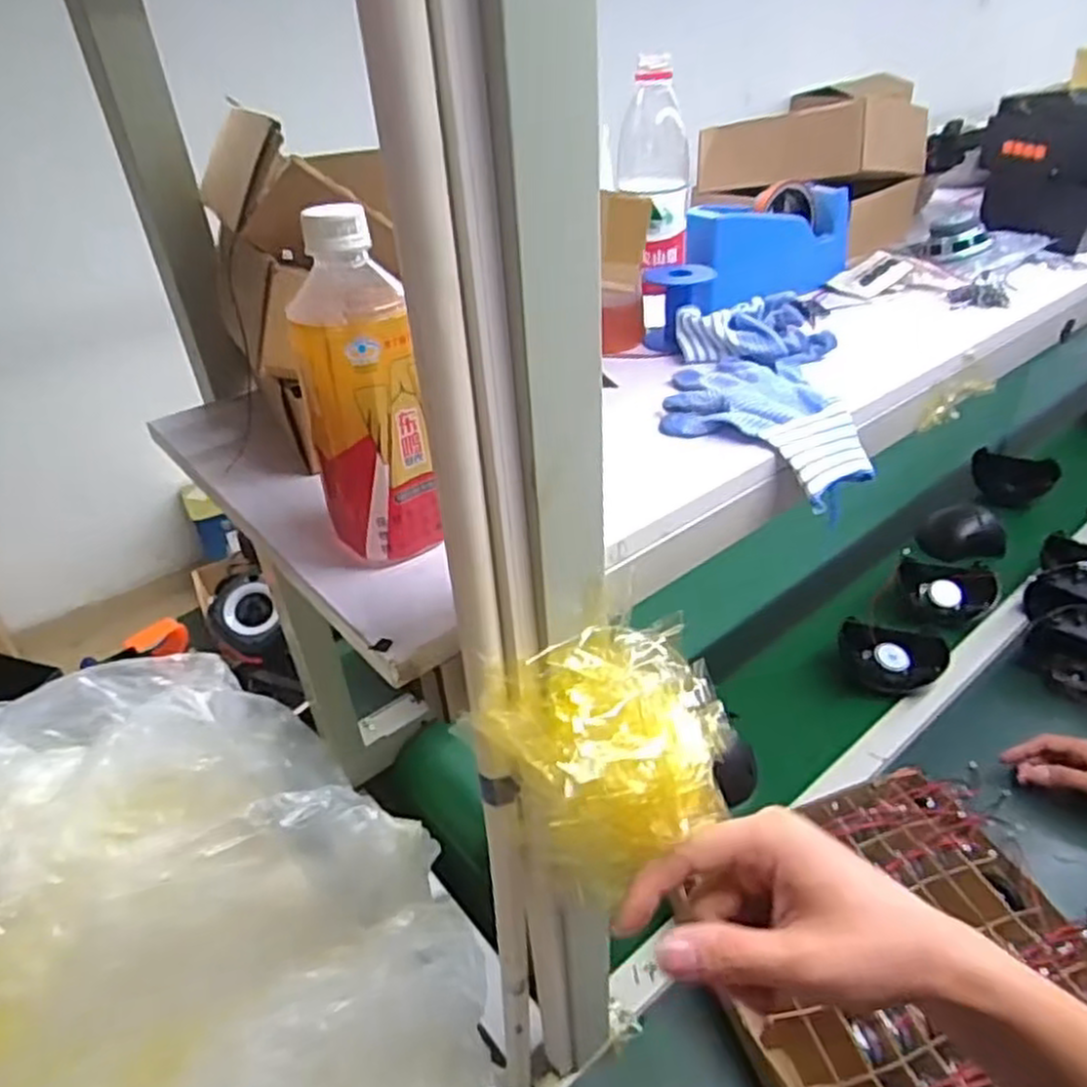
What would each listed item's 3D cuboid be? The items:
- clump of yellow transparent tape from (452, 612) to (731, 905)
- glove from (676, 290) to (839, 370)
[{"bbox_3d":[0.032,0.098,0.361,0.107,0.081,0.107,-2,36,2],"label":"clump of yellow transparent tape"},{"bbox_3d":[0.178,-0.182,0.645,0.129,0.040,0.061,3,36,10],"label":"glove"}]

